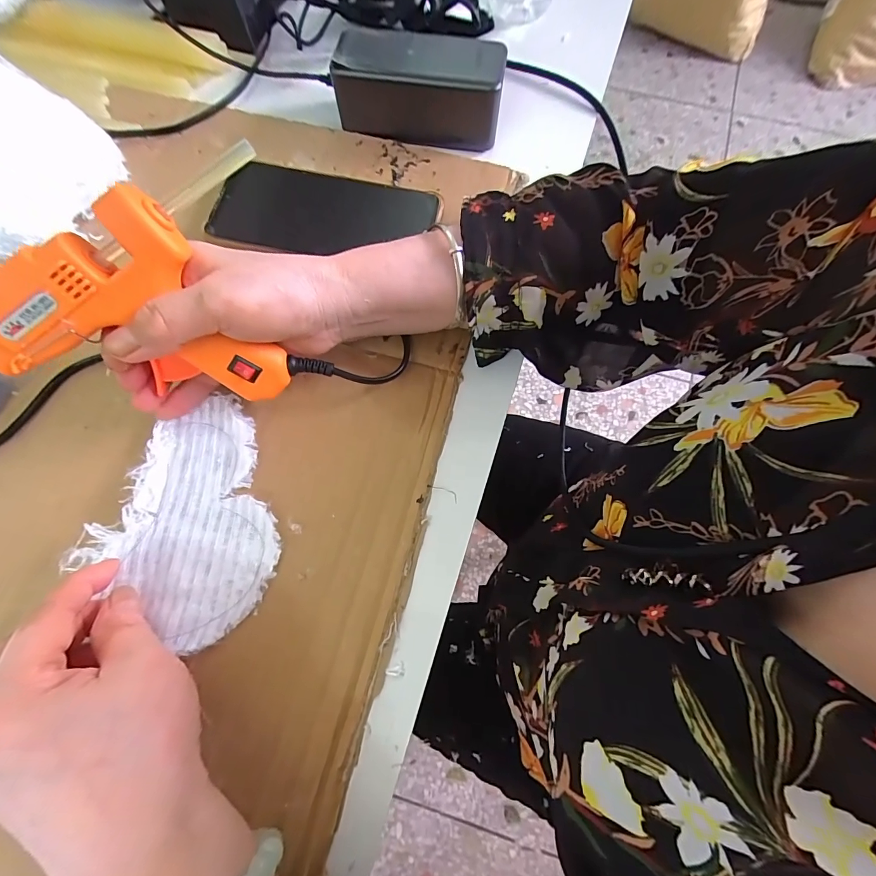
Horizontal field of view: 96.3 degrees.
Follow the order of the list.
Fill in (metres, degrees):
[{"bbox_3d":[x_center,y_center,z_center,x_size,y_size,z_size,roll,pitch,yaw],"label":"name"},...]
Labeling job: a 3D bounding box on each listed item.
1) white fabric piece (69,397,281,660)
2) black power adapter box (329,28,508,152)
[{"bbox_3d":[-0.135,0.042,0.226,0.097,0.017,0.128,18,73,5],"label":"white fabric piece"},{"bbox_3d":[-0.013,-0.279,0.310,0.130,0.051,0.055,11,73,0],"label":"black power adapter box"}]

